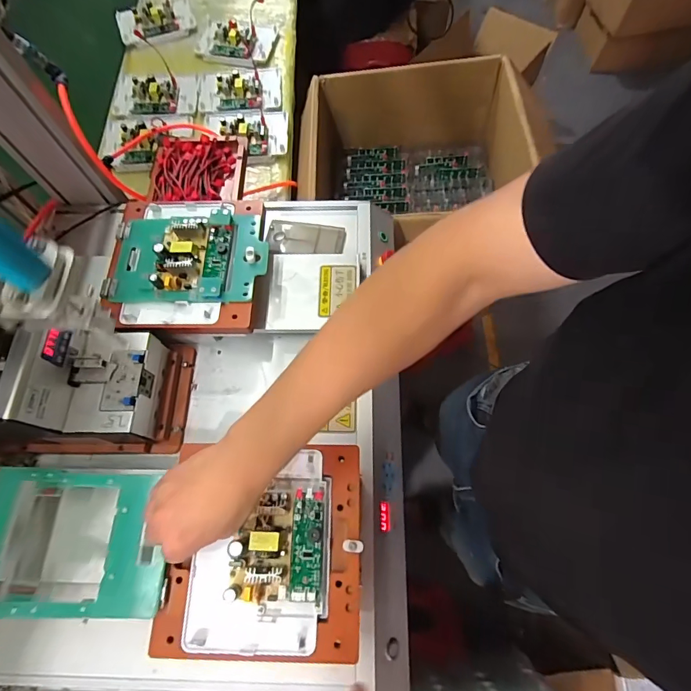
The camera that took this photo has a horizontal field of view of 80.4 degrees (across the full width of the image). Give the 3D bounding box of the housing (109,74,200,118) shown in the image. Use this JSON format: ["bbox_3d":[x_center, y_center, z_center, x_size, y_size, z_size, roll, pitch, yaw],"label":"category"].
[{"bbox_3d":[-0.436,-0.569,0.926,0.188,0.035,0.133,-1,68,0],"label":"housing"}]

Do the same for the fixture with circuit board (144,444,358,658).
[{"bbox_3d":[-0.083,0.199,0.408,0.191,0.039,0.195,1,68,1],"label":"fixture with circuit board"}]

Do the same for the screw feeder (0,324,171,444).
[{"bbox_3d":[-0.318,0.039,0.461,0.174,0.129,0.122,-3,68,-1],"label":"screw feeder"}]

